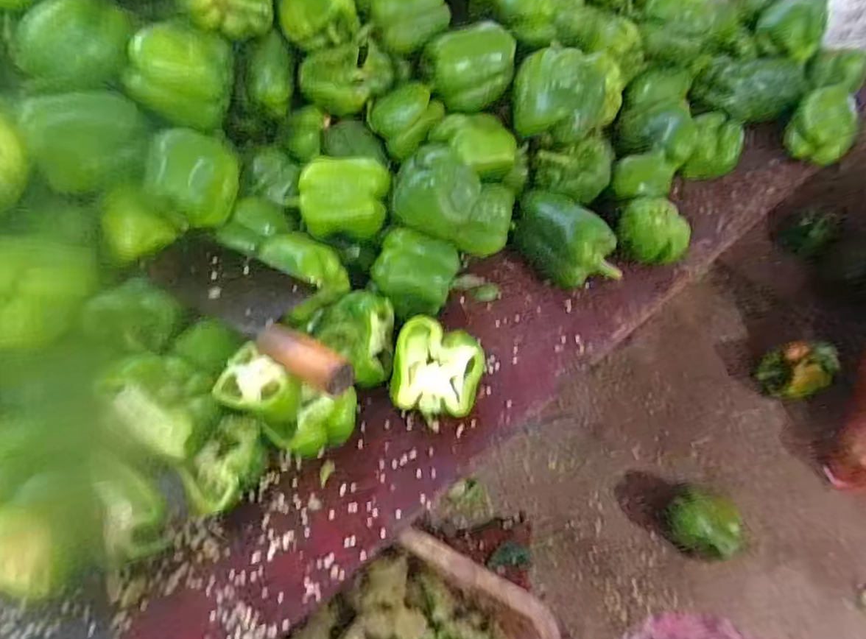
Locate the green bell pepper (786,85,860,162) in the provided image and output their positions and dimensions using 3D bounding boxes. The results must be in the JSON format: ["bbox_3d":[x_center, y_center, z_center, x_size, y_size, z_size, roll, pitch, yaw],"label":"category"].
[{"bbox_3d":[0.595,-0.295,0.841,0.090,0.063,0.103,25,57,17],"label":"green bell pepper"}]

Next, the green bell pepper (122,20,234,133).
[{"bbox_3d":[-0.253,-0.246,0.560,0.102,0.087,0.064,-19,56,-15],"label":"green bell pepper"}]

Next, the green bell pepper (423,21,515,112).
[{"bbox_3d":[0.045,-0.300,0.656,0.100,0.066,0.070,-17,56,-14],"label":"green bell pepper"}]

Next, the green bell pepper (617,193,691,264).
[{"bbox_3d":[0.269,-0.103,0.673,0.079,0.062,0.072,1,53,-1],"label":"green bell pepper"}]

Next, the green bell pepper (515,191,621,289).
[{"bbox_3d":[0.154,-0.088,0.647,0.136,0.082,0.067,28,58,19],"label":"green bell pepper"}]

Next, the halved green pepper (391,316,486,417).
[{"bbox_3d":[0.006,0.053,0.547,0.083,0.070,0.085,6,53,3],"label":"halved green pepper"}]

